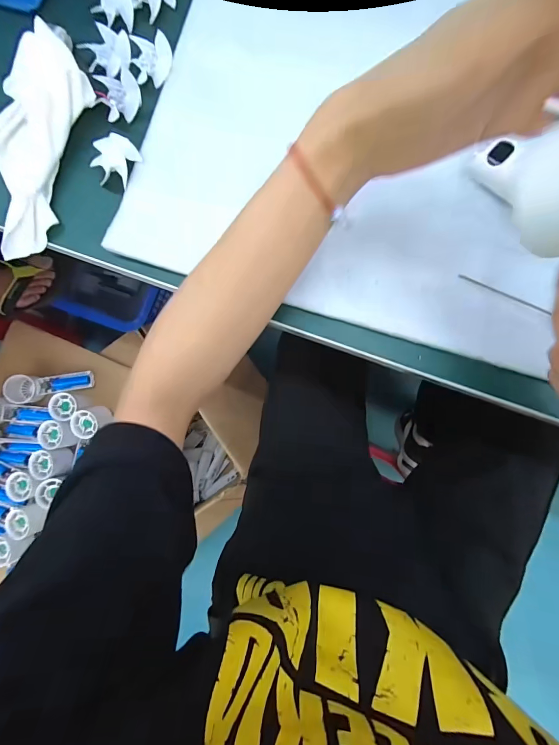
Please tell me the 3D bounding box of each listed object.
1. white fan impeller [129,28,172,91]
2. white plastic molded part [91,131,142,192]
[{"bbox_3d":[-0.106,-0.258,0.285,0.032,0.011,0.040,0,85,5],"label":"white fan impeller"},{"bbox_3d":[-0.133,-0.171,0.278,0.033,0.016,0.036,0,85,5],"label":"white plastic molded part"}]

